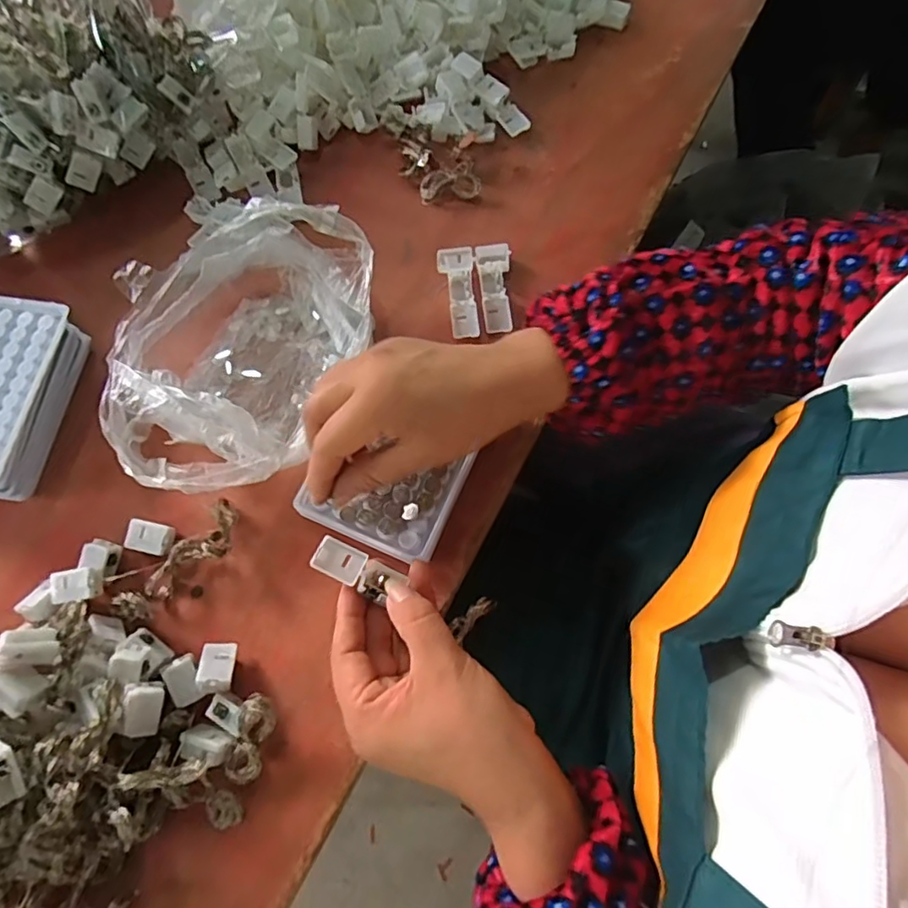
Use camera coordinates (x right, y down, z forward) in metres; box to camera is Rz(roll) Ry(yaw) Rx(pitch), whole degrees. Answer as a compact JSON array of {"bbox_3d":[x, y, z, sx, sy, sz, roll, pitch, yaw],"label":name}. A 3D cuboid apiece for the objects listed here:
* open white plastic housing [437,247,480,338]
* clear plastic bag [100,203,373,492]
[{"bbox_3d":[0.004,-0.122,0.429,0.026,0.010,0.077,-6,71,0],"label":"open white plastic housing"},{"bbox_3d":[-0.141,-0.072,0.389,0.149,0.058,0.203,10,71,5],"label":"clear plastic bag"}]

